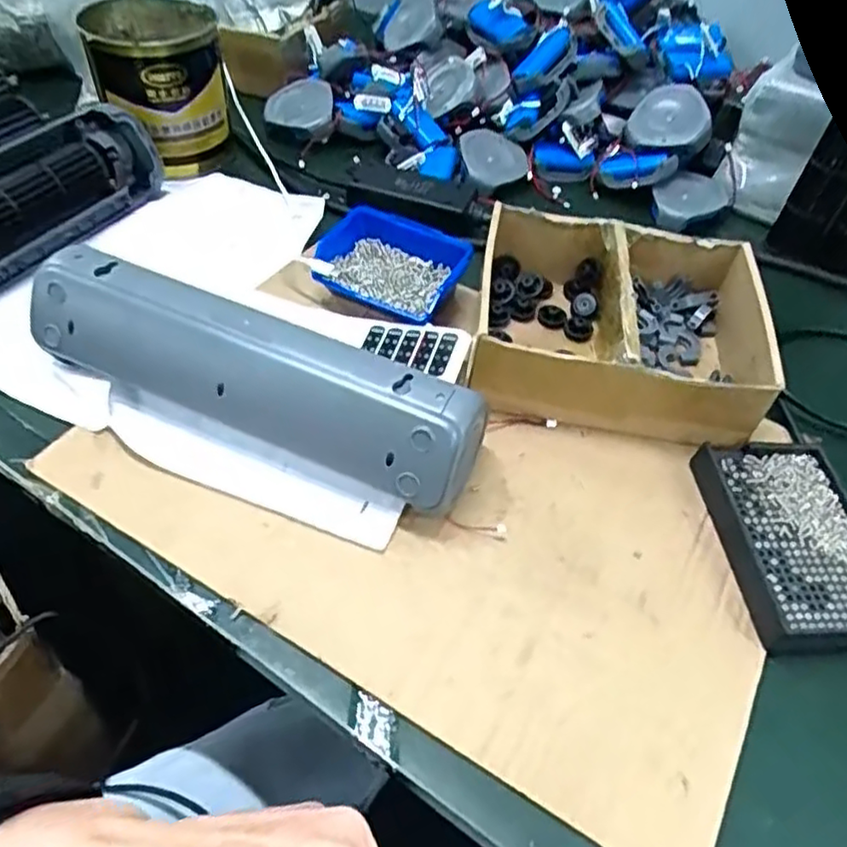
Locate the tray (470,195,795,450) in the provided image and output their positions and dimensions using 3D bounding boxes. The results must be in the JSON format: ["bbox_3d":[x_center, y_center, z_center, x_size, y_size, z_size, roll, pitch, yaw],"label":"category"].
[{"bbox_3d":[0.143,-0.080,0.507,0.201,0.058,0.171,10,49,2],"label":"tray"}]

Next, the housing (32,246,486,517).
[{"bbox_3d":[-0.111,-0.026,0.427,0.292,0.078,0.069,19,51,11],"label":"housing"}]

